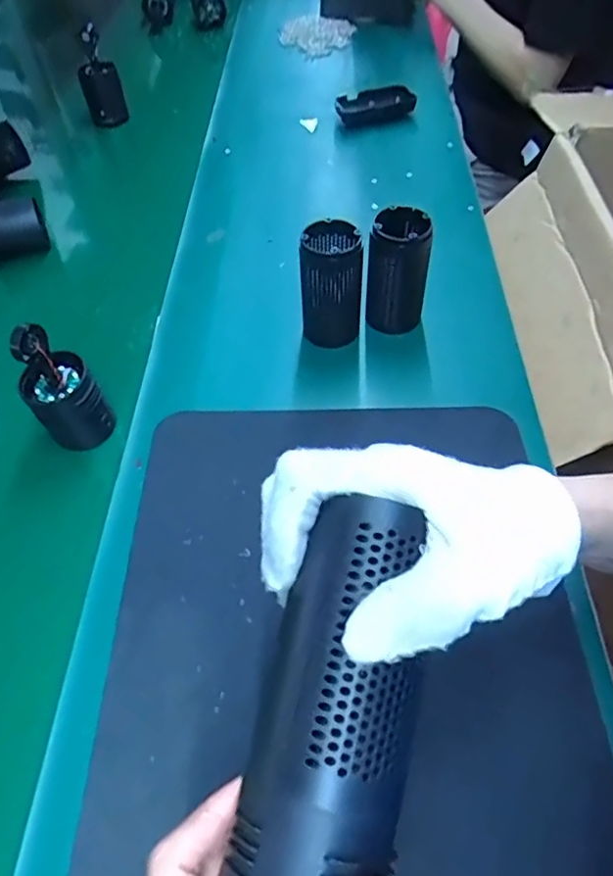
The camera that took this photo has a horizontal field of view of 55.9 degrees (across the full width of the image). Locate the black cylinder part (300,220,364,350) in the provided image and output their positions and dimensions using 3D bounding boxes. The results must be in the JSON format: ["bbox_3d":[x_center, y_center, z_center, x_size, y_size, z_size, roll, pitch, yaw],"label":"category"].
[{"bbox_3d":[0.022,-0.134,0.524,0.054,0.109,0.061,-1,53,1],"label":"black cylinder part"}]

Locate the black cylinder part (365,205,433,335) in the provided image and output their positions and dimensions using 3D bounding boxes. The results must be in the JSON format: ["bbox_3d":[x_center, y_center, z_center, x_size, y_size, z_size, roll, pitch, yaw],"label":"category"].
[{"bbox_3d":[0.082,-0.152,0.527,0.052,0.107,0.056,3,53,4],"label":"black cylinder part"}]

